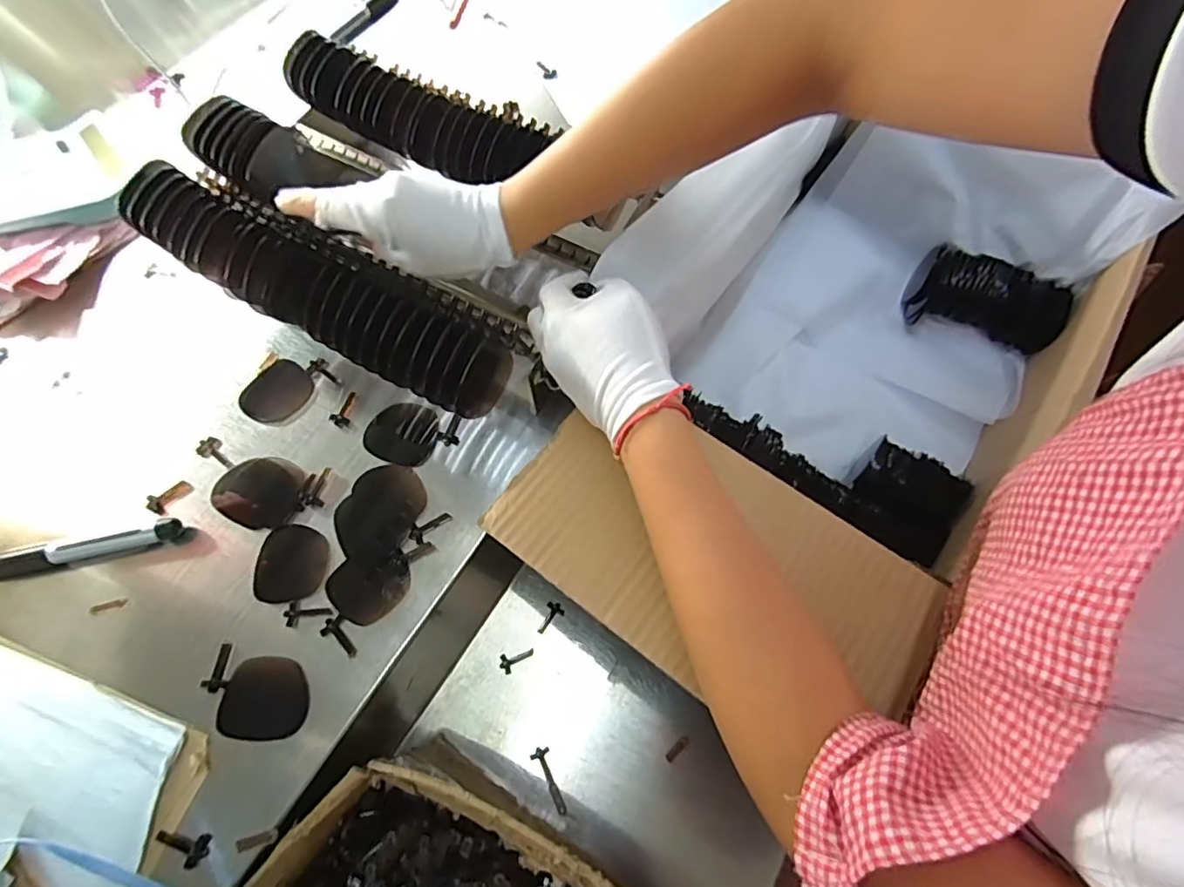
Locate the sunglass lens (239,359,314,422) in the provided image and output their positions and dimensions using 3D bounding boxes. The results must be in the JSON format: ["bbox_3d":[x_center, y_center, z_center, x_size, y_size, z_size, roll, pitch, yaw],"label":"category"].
[{"bbox_3d":[-0.249,-0.041,0.454,0.046,0.004,0.053,37,71,16],"label":"sunglass lens"}]

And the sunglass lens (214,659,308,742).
[{"bbox_3d":[-0.207,0.161,0.364,0.053,0.004,0.046,0,65,1],"label":"sunglass lens"}]

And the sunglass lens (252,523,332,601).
[{"bbox_3d":[-0.206,0.081,0.396,0.048,0.005,0.051,-3,65,0],"label":"sunglass lens"}]

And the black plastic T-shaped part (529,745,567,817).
[{"bbox_3d":[-0.031,0.270,0.462,0.016,0.004,0.050,-30,68,-12],"label":"black plastic T-shaped part"}]

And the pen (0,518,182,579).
[{"bbox_3d":[-0.355,0.074,0.397,0.131,0.013,0.016,-12,66,-4],"label":"pen"}]

